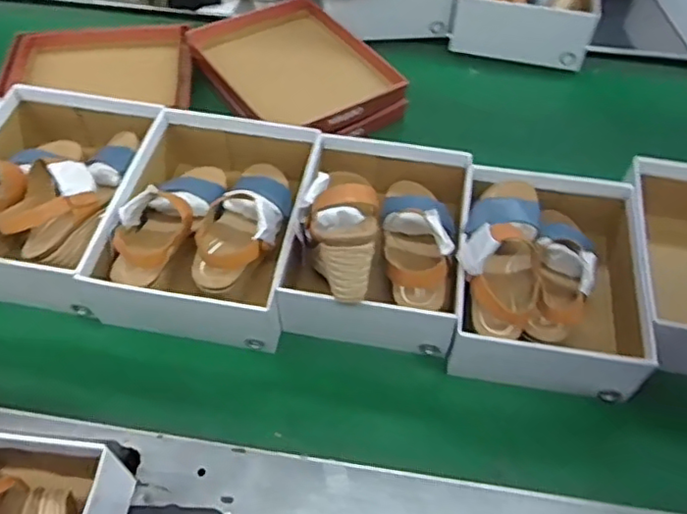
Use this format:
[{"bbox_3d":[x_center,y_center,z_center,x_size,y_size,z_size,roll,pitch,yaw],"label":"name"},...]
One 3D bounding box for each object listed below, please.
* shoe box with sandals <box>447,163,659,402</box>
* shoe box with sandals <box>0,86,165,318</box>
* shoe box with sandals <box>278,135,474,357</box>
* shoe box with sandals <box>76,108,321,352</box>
[{"bbox_3d":[0.254,0.010,0.758,0.220,0.156,0.292,9,53,5],"label":"shoe box with sandals"},{"bbox_3d":[-0.398,-0.087,0.830,0.243,0.127,0.300,11,53,6],"label":"shoe box with sandals"},{"bbox_3d":[0.049,-0.044,0.762,0.205,0.206,0.260,10,53,6],"label":"shoe box with sandals"},{"bbox_3d":[-0.172,-0.047,0.815,0.242,0.127,0.314,10,53,6],"label":"shoe box with sandals"}]

